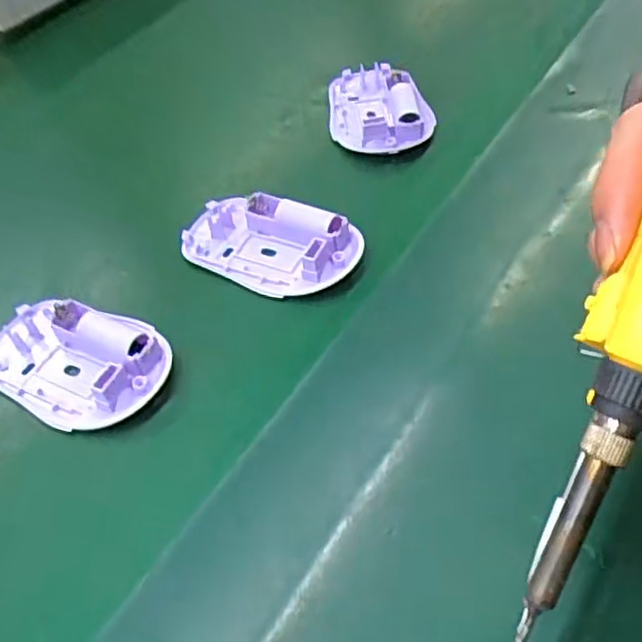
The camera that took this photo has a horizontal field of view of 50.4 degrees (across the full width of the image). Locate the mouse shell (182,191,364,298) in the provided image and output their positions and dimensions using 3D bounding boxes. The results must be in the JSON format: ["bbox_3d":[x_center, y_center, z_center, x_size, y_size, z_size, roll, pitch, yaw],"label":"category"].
[{"bbox_3d":[-0.027,-0.040,0.350,0.091,0.019,0.050,18,54,18],"label":"mouse shell"}]

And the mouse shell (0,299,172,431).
[{"bbox_3d":[-0.115,0.017,0.312,0.089,0.018,0.057,14,52,15],"label":"mouse shell"}]

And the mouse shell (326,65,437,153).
[{"bbox_3d":[0.036,-0.133,0.429,0.059,0.024,0.087,-6,50,-1],"label":"mouse shell"}]

